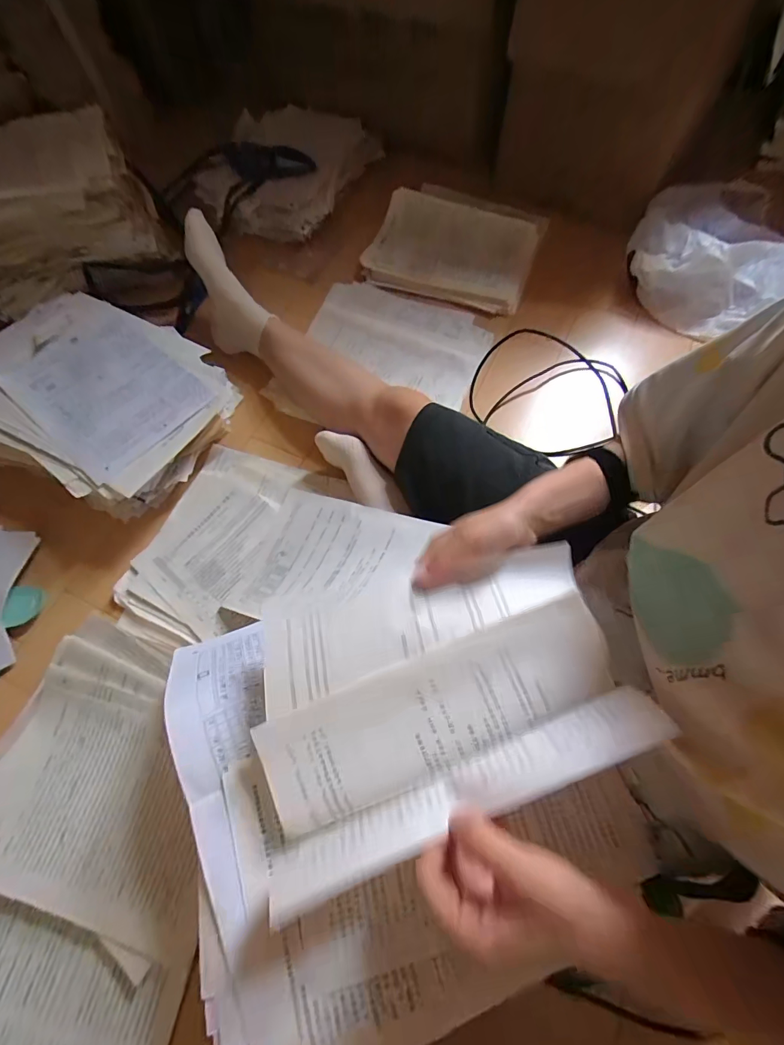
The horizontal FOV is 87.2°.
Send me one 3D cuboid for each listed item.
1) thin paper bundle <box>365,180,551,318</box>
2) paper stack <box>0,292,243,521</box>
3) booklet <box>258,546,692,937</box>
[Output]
[{"bbox_3d":[0.121,-0.539,0.791,0.303,0.032,0.263,21,69,10],"label":"thin paper bundle"},{"bbox_3d":[-0.448,-0.191,0.635,0.407,0.097,0.293,21,69,10],"label":"paper stack"},{"bbox_3d":[0.032,0.120,0.305,0.264,0.074,0.180,-12,67,-3],"label":"booklet"}]

